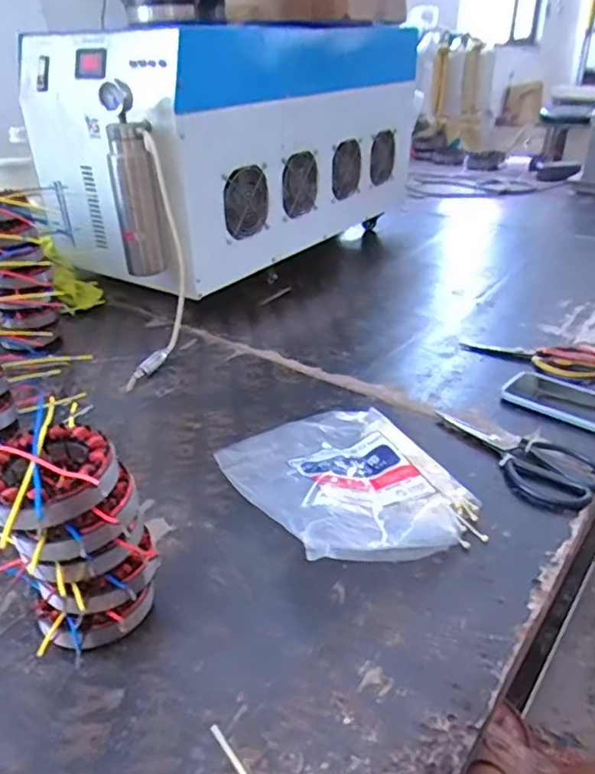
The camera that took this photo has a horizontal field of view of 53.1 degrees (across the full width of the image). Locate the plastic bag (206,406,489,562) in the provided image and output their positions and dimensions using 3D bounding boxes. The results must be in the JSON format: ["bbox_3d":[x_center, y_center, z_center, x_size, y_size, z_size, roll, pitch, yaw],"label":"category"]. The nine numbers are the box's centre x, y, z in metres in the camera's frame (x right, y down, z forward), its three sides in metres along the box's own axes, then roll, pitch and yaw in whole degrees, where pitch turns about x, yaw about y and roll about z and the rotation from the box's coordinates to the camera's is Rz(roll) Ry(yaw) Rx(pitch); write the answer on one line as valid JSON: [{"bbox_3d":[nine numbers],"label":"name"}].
[{"bbox_3d":[0.050,0.081,0.603,0.198,0.059,0.245,-14,32,-22],"label":"plastic bag"}]

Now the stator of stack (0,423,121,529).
[{"bbox_3d":[-0.172,0.059,0.407,0.085,0.029,0.086,22,37,35],"label":"stator of stack"}]

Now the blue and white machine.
[{"bbox_3d":[-0.091,-0.487,1.168,0.365,0.370,0.774,22,36,34],"label":"blue and white machine"}]

